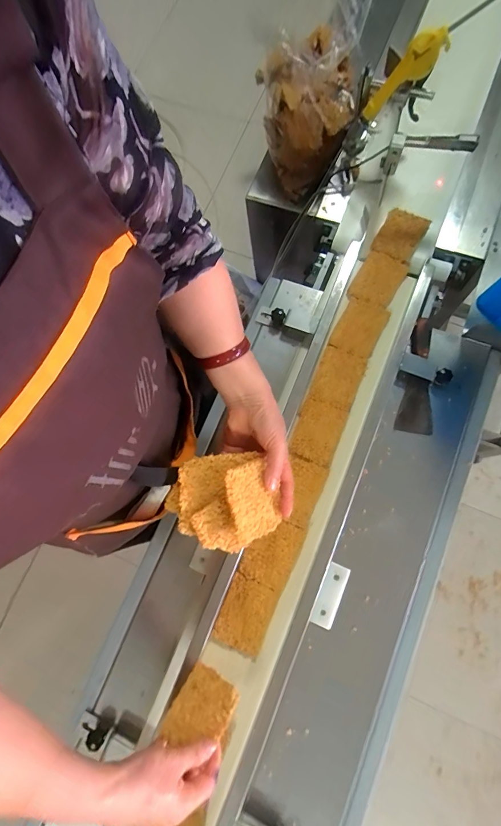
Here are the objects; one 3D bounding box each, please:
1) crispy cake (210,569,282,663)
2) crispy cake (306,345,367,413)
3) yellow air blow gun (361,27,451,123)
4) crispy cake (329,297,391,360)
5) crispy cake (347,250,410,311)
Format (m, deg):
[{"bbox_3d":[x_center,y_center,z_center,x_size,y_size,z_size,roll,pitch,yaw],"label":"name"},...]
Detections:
[{"bbox_3d":[-0.007,0.280,0.530,0.069,0.010,0.093,22,80,9],"label":"crispy cake"},{"bbox_3d":[0.136,-0.054,0.596,0.067,0.015,0.089,22,80,9],"label":"crispy cake"},{"bbox_3d":[0.228,-0.502,0.579,0.049,0.132,0.051,26,78,-22],"label":"yellow air blow gun"},{"bbox_3d":[0.174,-0.136,0.612,0.068,0.008,0.093,28,80,6],"label":"crispy cake"},{"bbox_3d":[0.206,-0.215,0.620,0.068,0.028,0.076,28,81,10],"label":"crispy cake"}]

